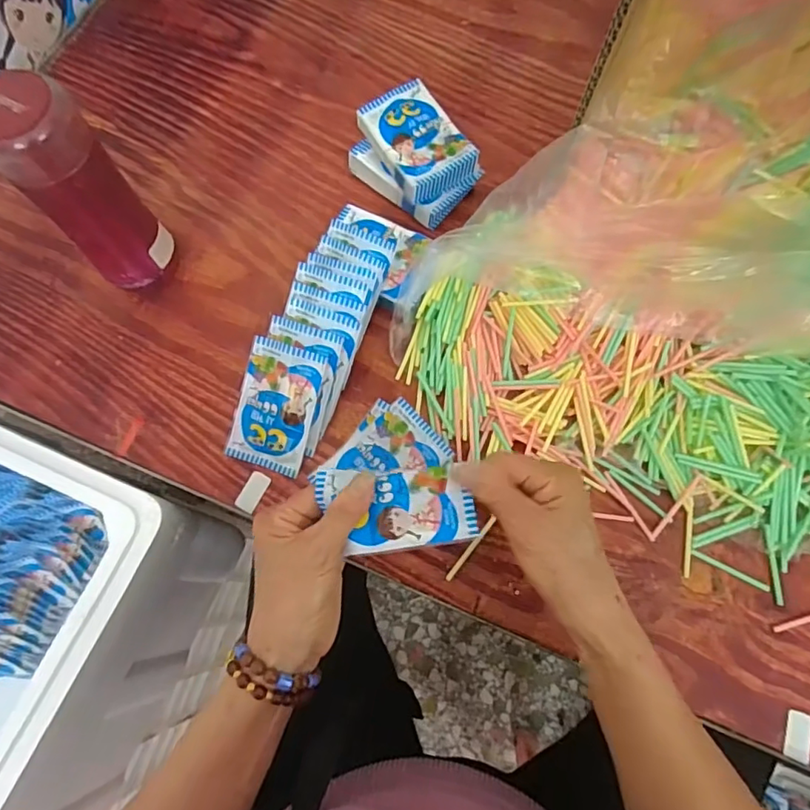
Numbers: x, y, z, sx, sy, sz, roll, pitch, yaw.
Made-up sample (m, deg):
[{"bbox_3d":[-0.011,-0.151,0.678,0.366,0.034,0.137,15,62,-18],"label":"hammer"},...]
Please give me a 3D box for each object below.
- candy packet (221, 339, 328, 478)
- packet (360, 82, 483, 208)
[{"bbox_3d":[-0.107,0.002,0.453,0.065,0.007,0.104,17,99,7],"label":"candy packet"},{"bbox_3d":[0.010,-0.245,0.508,0.074,0.025,0.104,-30,73,-8],"label":"packet"}]

